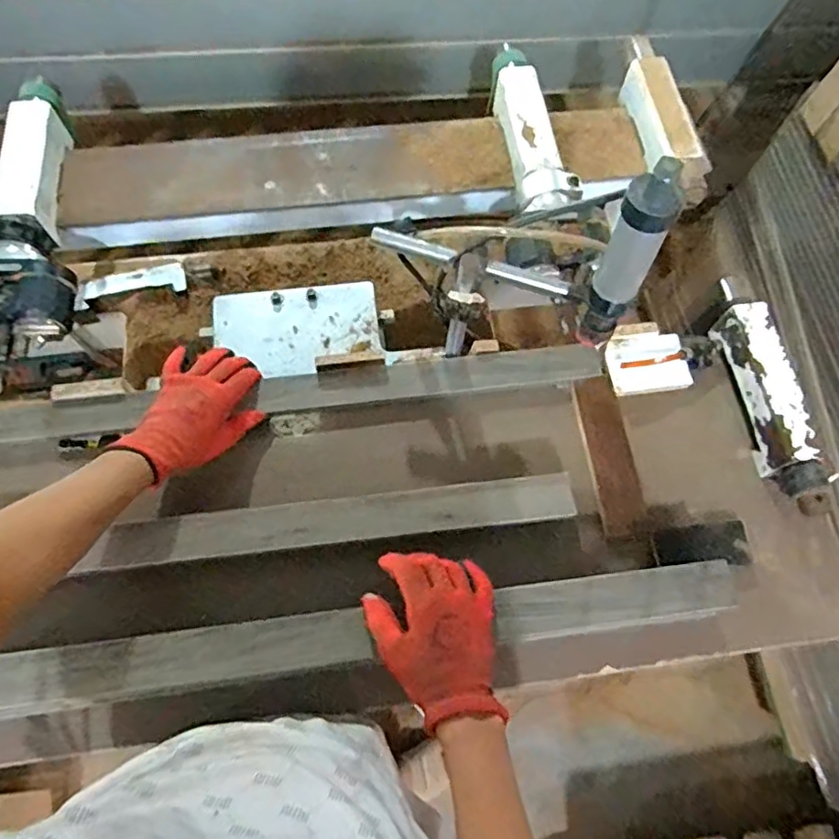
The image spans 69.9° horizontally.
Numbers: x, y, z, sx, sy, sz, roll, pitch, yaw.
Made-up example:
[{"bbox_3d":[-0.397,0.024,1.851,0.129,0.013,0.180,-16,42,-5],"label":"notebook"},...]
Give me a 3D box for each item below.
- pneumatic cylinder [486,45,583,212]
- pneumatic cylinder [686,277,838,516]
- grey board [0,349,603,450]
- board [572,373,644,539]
[{"bbox_3d":[0.162,-0.435,0.903,0.080,0.058,0.319,-6,69,-5],"label":"pneumatic cylinder"},{"bbox_3d":[0.416,-0.023,0.718,0.054,0.070,0.275,-11,70,-7],"label":"pneumatic cylinder"},{"bbox_3d":[-0.157,-0.030,0.723,0.747,0.031,0.048,-7,69,-3],"label":"grey board"},{"bbox_3d":[0.225,0.040,0.716,0.049,0.013,0.192,-5,69,-5],"label":"board"}]

